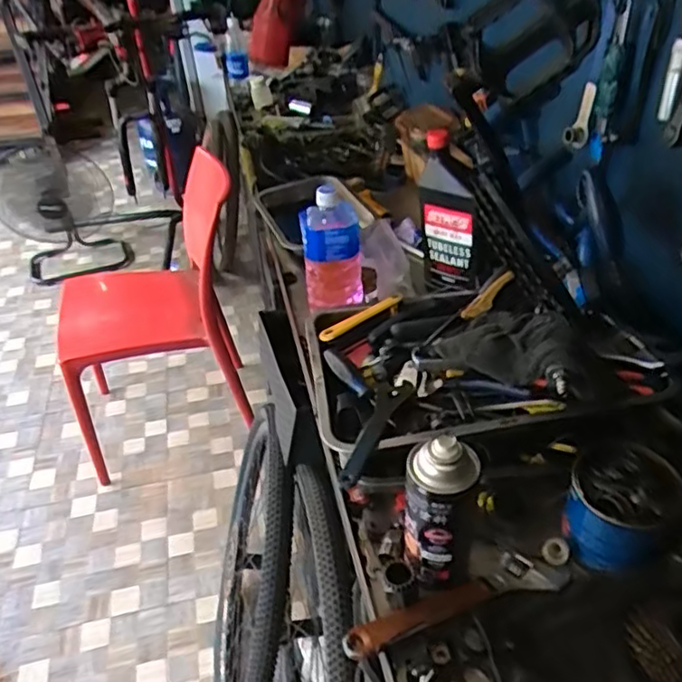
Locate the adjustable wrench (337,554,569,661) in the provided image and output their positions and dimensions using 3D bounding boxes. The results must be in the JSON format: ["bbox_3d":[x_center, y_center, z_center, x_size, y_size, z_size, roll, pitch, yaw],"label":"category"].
[{"bbox_3d":[0.108,0.243,0.608,0.227,0.025,0.045,-15,39,-14],"label":"adjustable wrench"}]

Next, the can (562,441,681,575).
[{"bbox_3d":[0.274,0.167,0.635,0.094,0.096,0.088,-2,38,2],"label":"can"}]

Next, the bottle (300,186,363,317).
[{"bbox_3d":[-0.014,-0.124,0.940,0.083,0.196,0.071,-7,38,-4],"label":"bottle"}]

